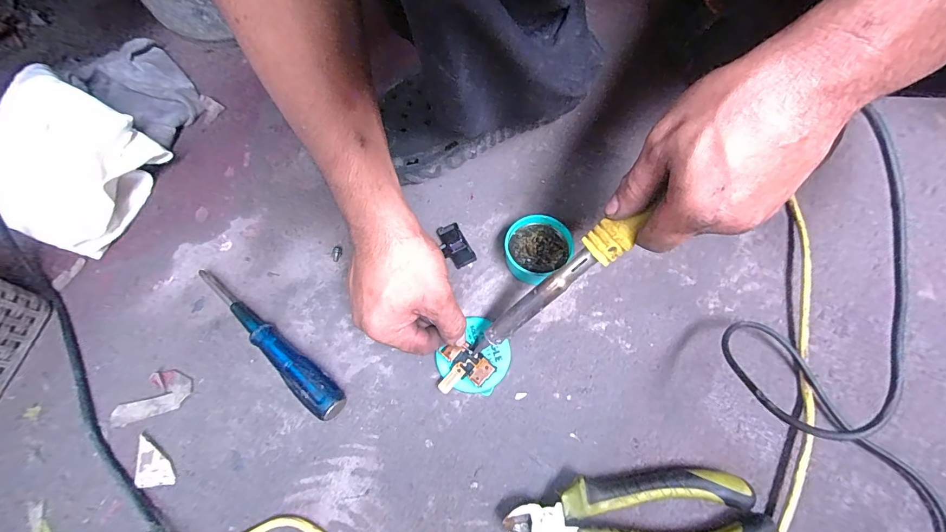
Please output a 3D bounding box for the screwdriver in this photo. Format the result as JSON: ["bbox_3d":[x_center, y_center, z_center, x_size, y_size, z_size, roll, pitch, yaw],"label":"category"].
[{"bbox_3d":[-0.183,0.063,0.357,0.190,0.029,0.026,38,74,17],"label":"screwdriver"}]

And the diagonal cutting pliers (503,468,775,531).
[{"bbox_3d":[0.114,0.180,0.286,0.172,0.025,0.055,-4,67,2],"label":"diagonal cutting pliers"}]

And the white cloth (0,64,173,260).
[{"bbox_3d":[-0.451,-0.110,0.421,0.209,0.073,0.170,27,71,13],"label":"white cloth"}]

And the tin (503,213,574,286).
[{"bbox_3d":[0.058,-0.015,0.373,0.061,0.028,0.057,-1,67,3],"label":"tin"}]

